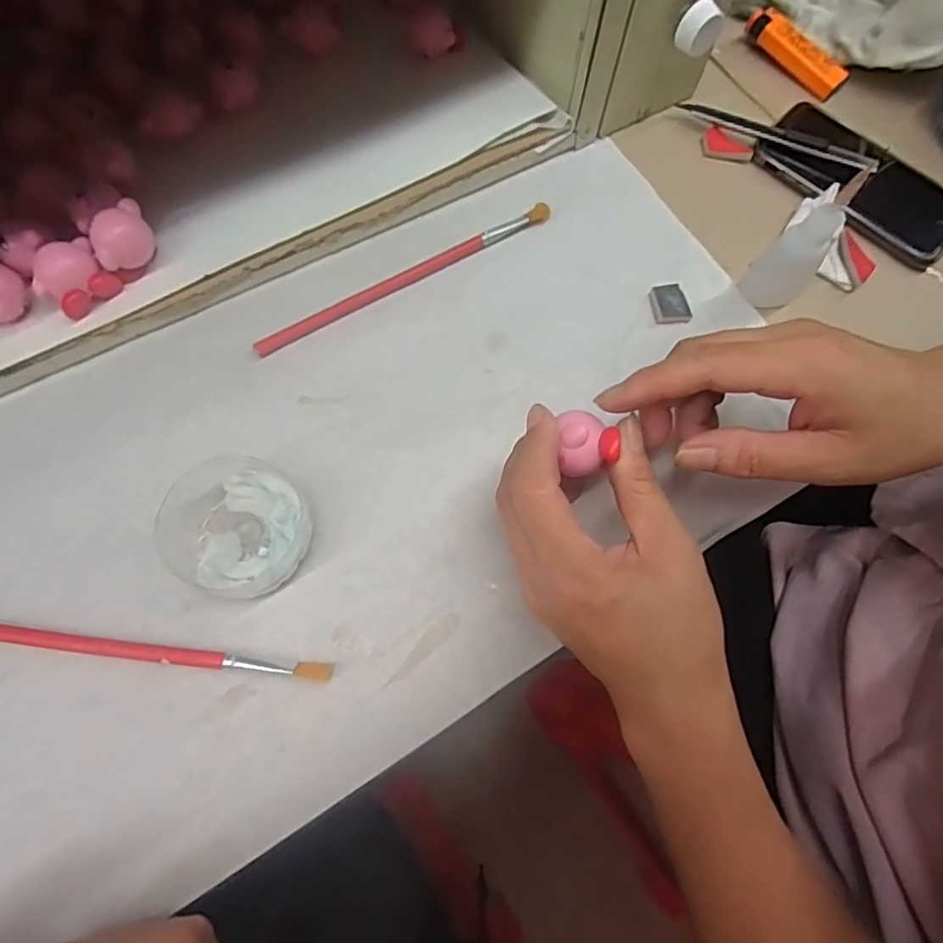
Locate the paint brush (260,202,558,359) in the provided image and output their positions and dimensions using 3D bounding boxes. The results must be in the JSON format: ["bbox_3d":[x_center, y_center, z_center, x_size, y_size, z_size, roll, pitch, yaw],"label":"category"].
[{"bbox_3d":[-0.037,-0.117,0.336,0.196,0.007,0.010,-29,72,-11],"label":"paint brush"}]

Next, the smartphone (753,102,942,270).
[{"bbox_3d":[0.258,-0.192,0.367,0.134,0.015,0.074,44,77,10],"label":"smartphone"}]

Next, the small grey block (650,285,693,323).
[{"bbox_3d":[0.119,-0.100,0.336,0.021,0.006,0.025,-6,69,-3],"label":"small grey block"}]

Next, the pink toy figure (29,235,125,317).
[{"bbox_3d":[-0.213,-0.104,0.298,0.035,0.023,0.029,-41,75,-14],"label":"pink toy figure"}]

